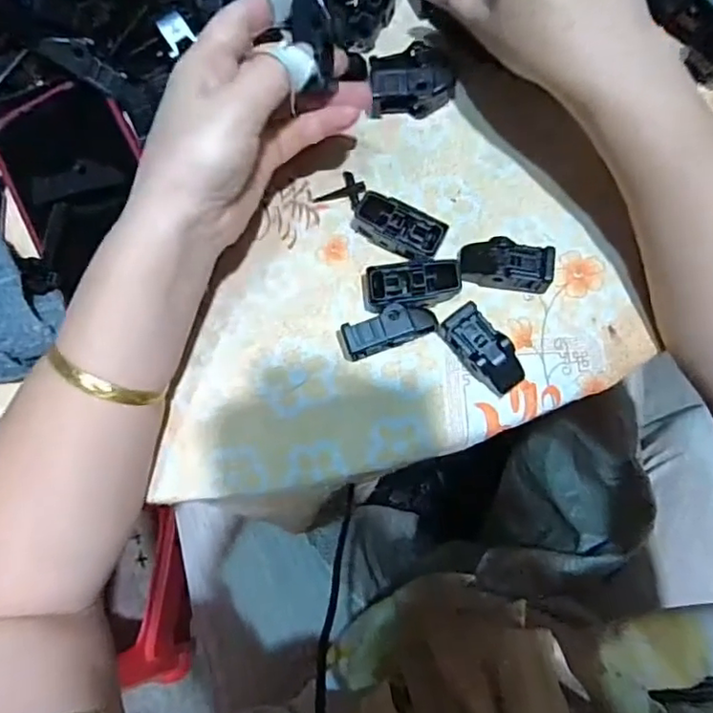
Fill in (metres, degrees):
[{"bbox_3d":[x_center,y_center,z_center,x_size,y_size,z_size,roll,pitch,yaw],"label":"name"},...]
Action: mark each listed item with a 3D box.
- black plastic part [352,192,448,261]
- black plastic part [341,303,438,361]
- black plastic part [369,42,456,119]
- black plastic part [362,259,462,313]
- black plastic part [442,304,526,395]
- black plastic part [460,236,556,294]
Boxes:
[{"bbox_3d":[0.023,-0.070,0.334,0.048,0.022,0.024,25,82,8],"label":"black plastic part"},{"bbox_3d":[0.017,-0.014,0.322,0.047,0.021,0.020,-20,78,0],"label":"black plastic part"},{"bbox_3d":[0.032,-0.161,0.348,0.048,0.023,0.038,0,79,4],"label":"black plastic part"},{"bbox_3d":[0.029,-0.038,0.327,0.051,0.023,0.025,-12,78,2],"label":"black plastic part"},{"bbox_3d":[0.067,-0.003,0.317,0.023,0.018,0.049,-40,79,-4],"label":"black plastic part"},{"bbox_3d":[0.081,-0.049,0.326,0.047,0.018,0.025,7,79,5],"label":"black plastic part"}]

